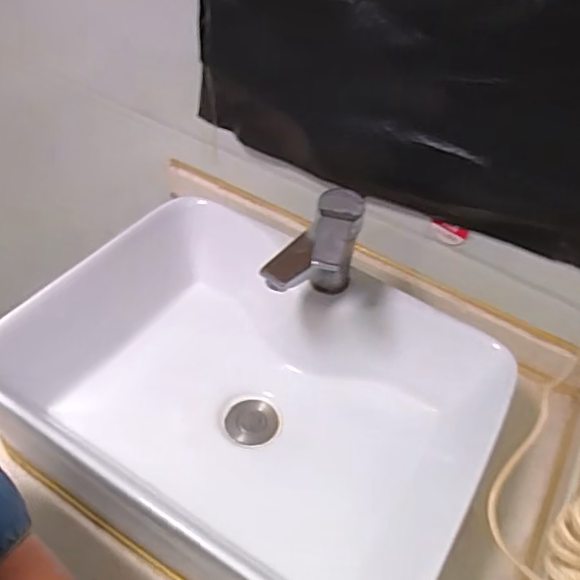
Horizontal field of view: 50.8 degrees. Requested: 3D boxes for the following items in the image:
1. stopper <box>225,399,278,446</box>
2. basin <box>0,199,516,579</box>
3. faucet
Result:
[{"bbox_3d":[-0.045,0.153,0.709,0.058,0.012,0.053,4,45,-3],"label":"stopper"},{"bbox_3d":[-0.043,0.127,0.674,0.484,0.153,0.360,27,48,19],"label":"basin"},{"bbox_3d":[0.022,-0.029,0.647,0.055,0.118,0.121,28,48,20],"label":"faucet"}]

